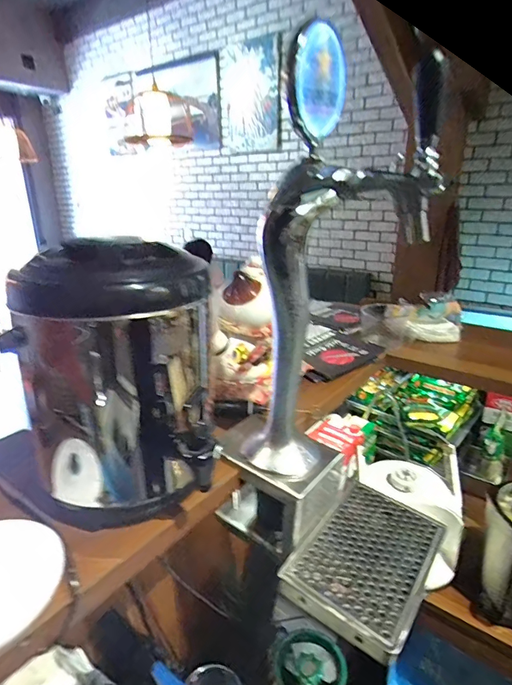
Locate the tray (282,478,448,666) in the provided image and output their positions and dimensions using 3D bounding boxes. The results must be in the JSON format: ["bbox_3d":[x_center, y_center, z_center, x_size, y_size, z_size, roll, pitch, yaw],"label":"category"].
[{"bbox_3d":[0.158,0.294,0.581,0.157,0.024,0.232,14,26,34],"label":"tray"}]

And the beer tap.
[{"bbox_3d":[0.083,-0.054,0.498,0.218,0.507,0.088,7,23,21],"label":"beer tap"}]

